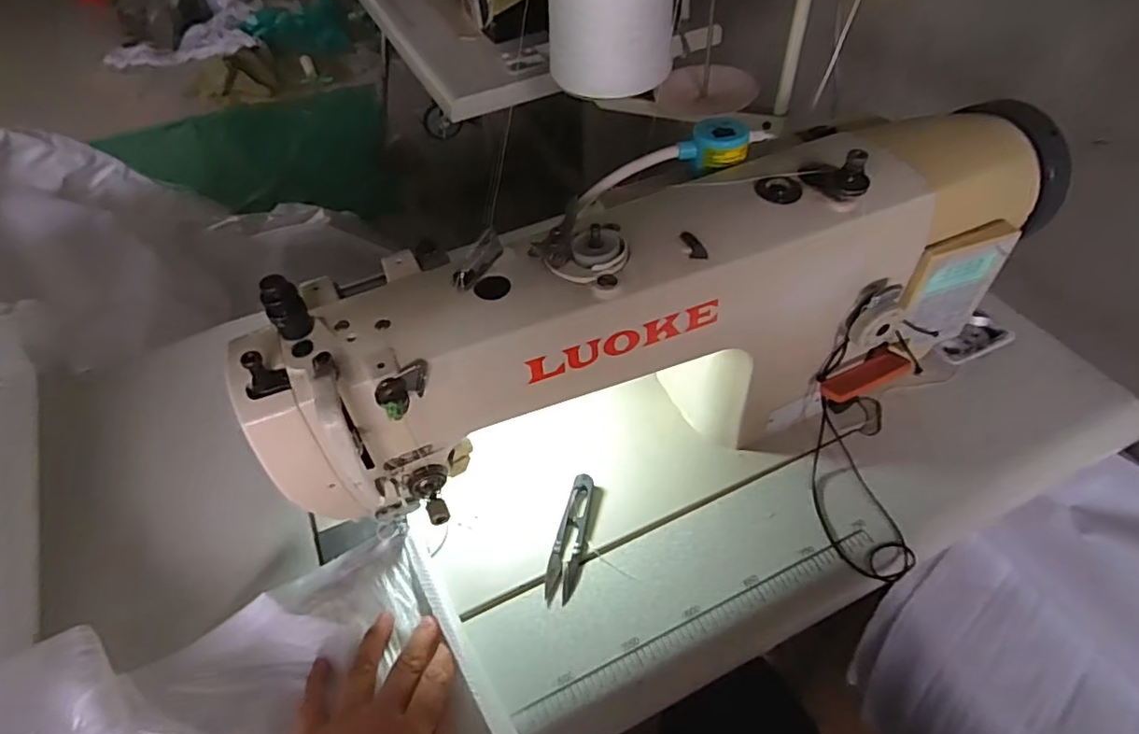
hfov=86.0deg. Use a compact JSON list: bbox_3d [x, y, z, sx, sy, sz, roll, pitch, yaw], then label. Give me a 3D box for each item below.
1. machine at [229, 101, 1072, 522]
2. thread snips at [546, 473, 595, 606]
[{"bbox_3d":[0.086,-0.035,0.459,0.570,0.222,0.163,-19,51,-12],"label":"machine"},{"bbox_3d":[0.002,0.131,0.477,0.023,0.011,0.102,10,51,12],"label":"thread snips"}]

